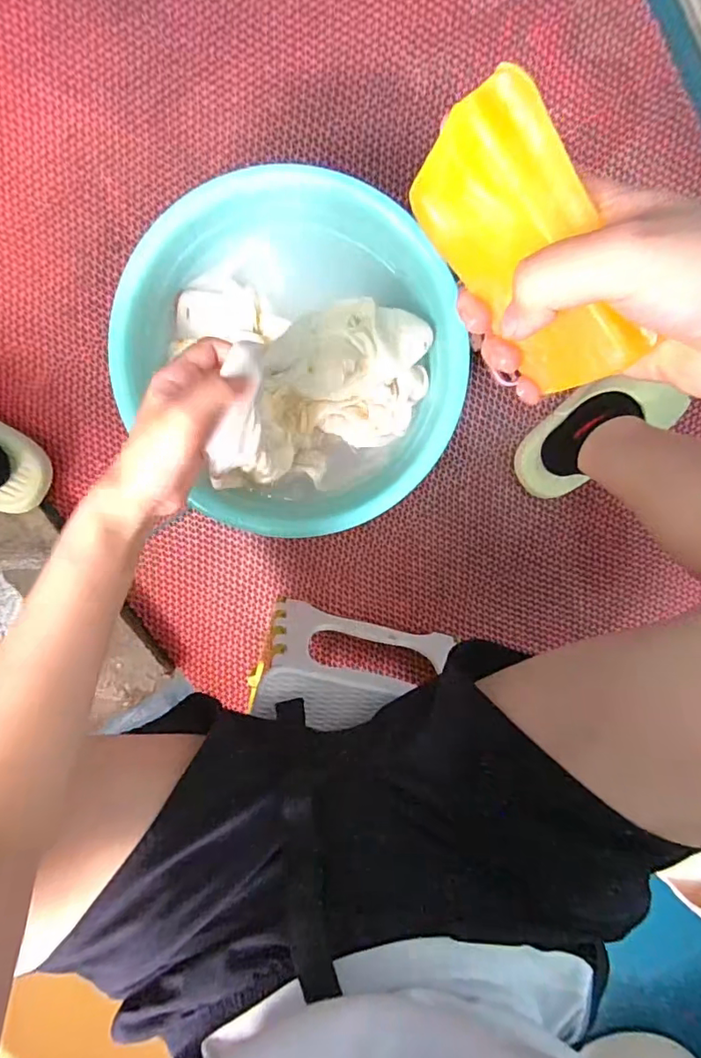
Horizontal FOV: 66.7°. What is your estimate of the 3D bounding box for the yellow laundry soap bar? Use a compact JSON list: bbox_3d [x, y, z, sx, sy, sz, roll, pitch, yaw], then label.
[{"bbox_3d":[0.066,-0.100,0.199,0.030,0.054,0.099,-35,99,1],"label":"yellow laundry soap bar"}]

